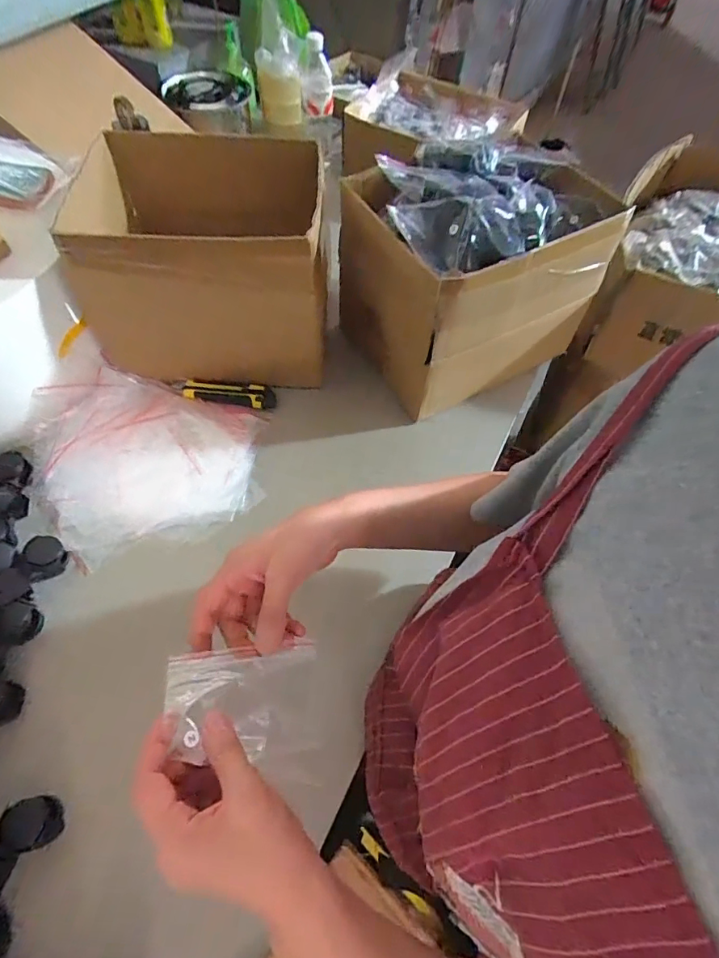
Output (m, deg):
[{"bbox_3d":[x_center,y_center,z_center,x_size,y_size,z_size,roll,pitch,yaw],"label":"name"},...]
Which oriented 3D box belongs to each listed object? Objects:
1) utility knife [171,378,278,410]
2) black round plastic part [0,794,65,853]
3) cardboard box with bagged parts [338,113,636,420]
[{"bbox_3d":[-0.206,-0.133,0.721,0.151,0.016,0.040,4,60,0],"label":"utility knife"},{"bbox_3d":[-0.310,0.325,0.447,0.041,0.037,0.041,1,60,-2],"label":"black round plastic part"},{"bbox_3d":[0.173,-0.302,0.699,0.346,0.264,0.237,-23,63,-15],"label":"cardboard box with bagged parts"}]

